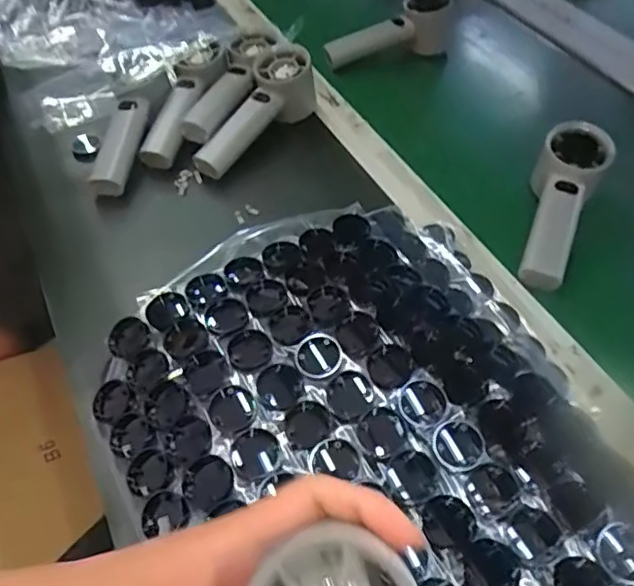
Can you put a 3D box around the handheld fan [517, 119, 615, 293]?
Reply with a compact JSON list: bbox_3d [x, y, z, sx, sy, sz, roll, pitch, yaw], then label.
[{"bbox_3d":[0.205,-0.069,0.516,0.053,0.052,0.158,18,64,15],"label":"handheld fan"}]

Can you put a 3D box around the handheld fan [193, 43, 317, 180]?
[{"bbox_3d":[-0.060,-0.182,0.608,0.066,0.051,0.166,31,72,25],"label":"handheld fan"}]

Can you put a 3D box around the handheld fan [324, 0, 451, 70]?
[{"bbox_3d":[0.080,-0.303,0.713,0.167,0.061,0.046,-18,52,-16],"label":"handheld fan"}]

